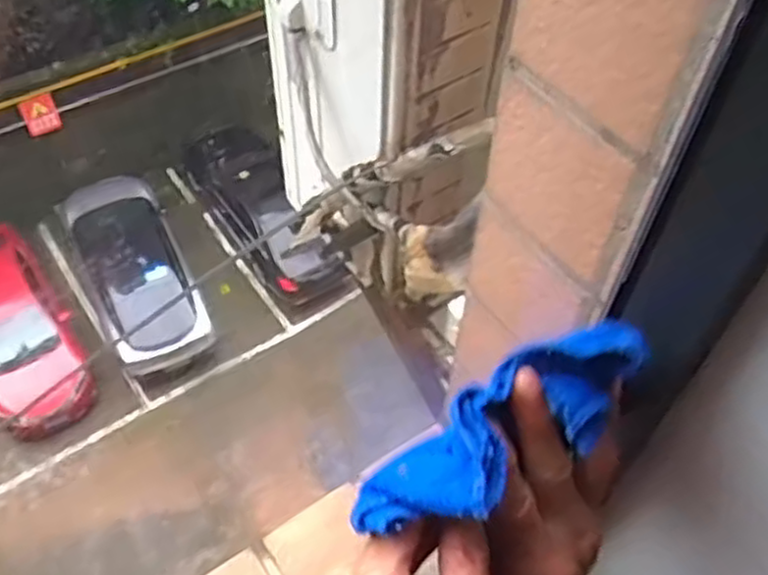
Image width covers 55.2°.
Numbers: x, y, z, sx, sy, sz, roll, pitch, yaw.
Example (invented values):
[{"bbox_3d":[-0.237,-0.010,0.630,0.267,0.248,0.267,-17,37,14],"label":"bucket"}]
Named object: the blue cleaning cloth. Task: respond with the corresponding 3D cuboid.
[{"bbox_3d":[0.051,0.058,0.302,0.138,0.028,0.043,-30,59,-18],"label":"blue cleaning cloth"}]

